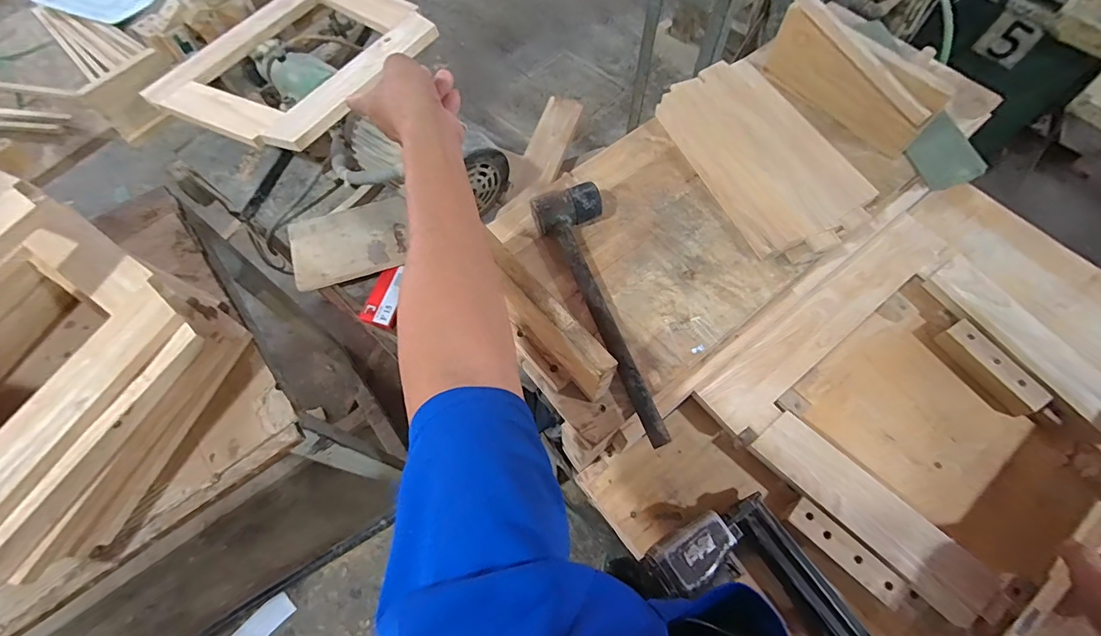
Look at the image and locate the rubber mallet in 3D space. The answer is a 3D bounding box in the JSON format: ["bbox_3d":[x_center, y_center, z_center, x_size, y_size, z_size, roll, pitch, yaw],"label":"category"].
[{"bbox_3d":[0.079,-0.020,0.543,0.088,0.049,0.321,-24,66,-9],"label":"rubber mallet"}]

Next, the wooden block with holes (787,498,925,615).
[{"bbox_3d":[0.358,0.286,0.556,0.158,0.027,0.037,39,72,18],"label":"wooden block with holes"}]

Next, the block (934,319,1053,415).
[{"bbox_3d":[0.616,0.070,0.657,0.049,0.034,0.141,-31,68,-12],"label":"block"}]

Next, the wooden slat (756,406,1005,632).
[{"bbox_3d":[0.392,0.232,0.564,0.085,0.017,0.289,-42,70,-16],"label":"wooden slat"}]

